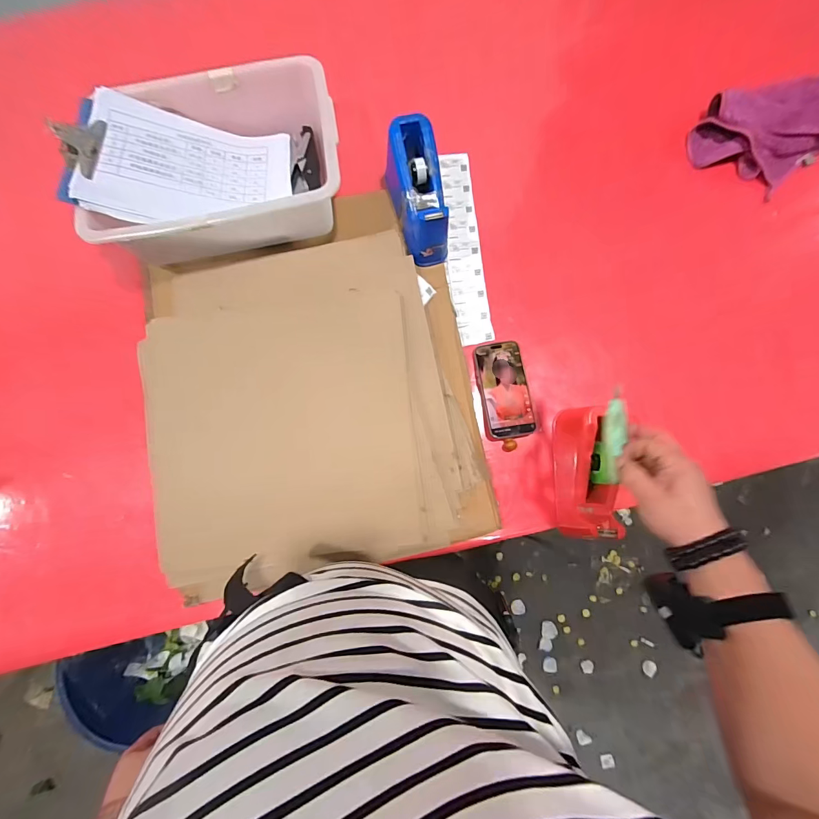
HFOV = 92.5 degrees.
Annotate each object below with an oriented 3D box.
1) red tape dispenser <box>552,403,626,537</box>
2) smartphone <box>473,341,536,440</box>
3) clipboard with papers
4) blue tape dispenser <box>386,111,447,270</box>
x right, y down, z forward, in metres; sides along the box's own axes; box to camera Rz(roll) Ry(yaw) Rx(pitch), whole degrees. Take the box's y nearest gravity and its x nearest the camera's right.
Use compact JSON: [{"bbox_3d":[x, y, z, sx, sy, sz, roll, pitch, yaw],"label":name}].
[{"bbox_3d":[0.274,0.097,0.605,0.064,0.108,0.203,1,82,0],"label":"red tape dispenser"},{"bbox_3d":[0.159,-0.034,0.662,0.081,0.012,0.162,-8,77,1],"label":"smartphone"},{"bbox_3d":[-0.366,-0.399,0.646,0.317,0.030,0.223,3,74,-22],"label":"clipboard with papers"},{"bbox_3d":[0.014,-0.356,0.649,0.075,0.120,0.219,-12,95,-1],"label":"blue tape dispenser"}]

